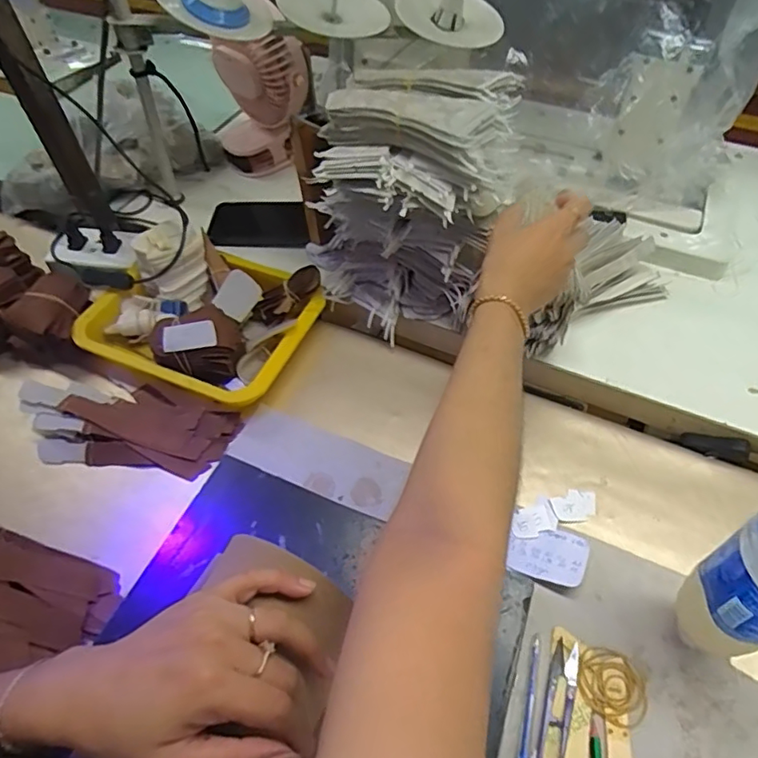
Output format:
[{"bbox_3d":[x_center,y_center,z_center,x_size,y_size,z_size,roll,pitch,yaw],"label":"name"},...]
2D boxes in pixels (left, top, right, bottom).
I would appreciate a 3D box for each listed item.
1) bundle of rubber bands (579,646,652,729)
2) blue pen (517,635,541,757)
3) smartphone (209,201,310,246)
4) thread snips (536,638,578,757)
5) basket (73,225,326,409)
[{"bbox_3d":[0.189,0.247,0.441,0.050,0.004,0.057,-17,55,-8],"label":"bundle of rubber bands"},{"bbox_3d":[0.116,0.270,0.422,0.014,0.008,0.134,11,56,12],"label":"blue pen"},{"bbox_3d":[-0.158,-0.212,0.743,0.145,0.012,0.086,2,56,12],"label":"smartphone"},{"bbox_3d":[0.141,0.258,0.430,0.021,0.012,0.100,16,57,15],"label":"thread snips"},{"bbox_3d":[-0.218,-0.087,0.647,0.264,0.070,0.200,21,59,18],"label":"basket"}]

